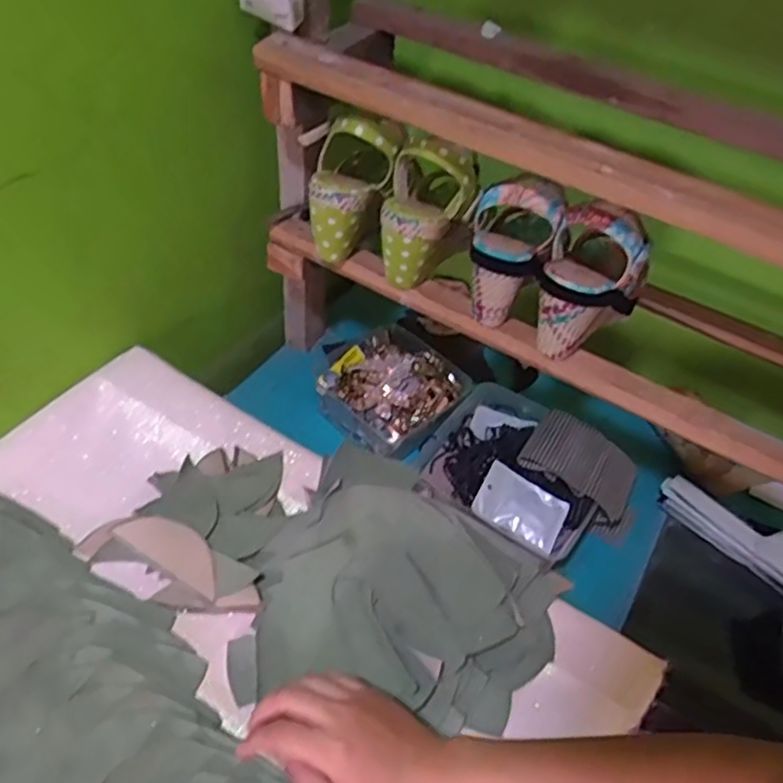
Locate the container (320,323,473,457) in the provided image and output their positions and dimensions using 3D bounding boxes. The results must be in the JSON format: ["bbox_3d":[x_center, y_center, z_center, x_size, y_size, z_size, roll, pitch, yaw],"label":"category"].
[{"bbox_3d":[-0.001,-0.004,0.864,0.164,0.065,0.157,37,53,24],"label":"container"}]

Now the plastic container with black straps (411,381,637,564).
[{"bbox_3d":[0.156,0.087,0.779,0.229,0.071,0.191,30,50,19],"label":"plastic container with black straps"}]

